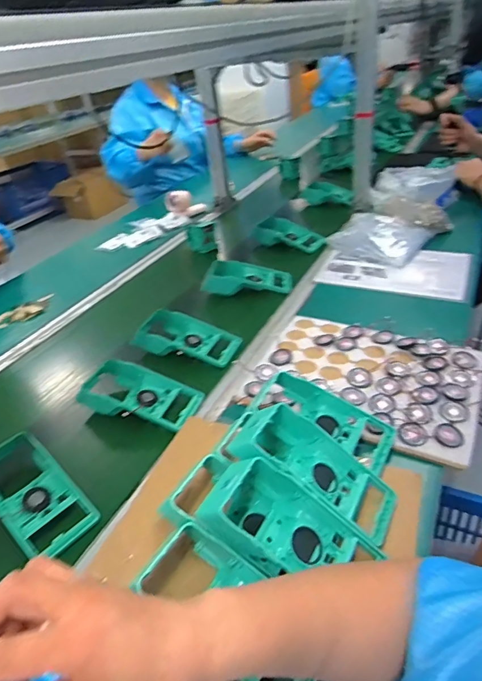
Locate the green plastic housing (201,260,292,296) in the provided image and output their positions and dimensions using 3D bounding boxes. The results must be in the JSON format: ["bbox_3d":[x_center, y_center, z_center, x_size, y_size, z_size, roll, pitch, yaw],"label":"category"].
[{"bbox_3d":[0.018,-0.130,0.973,0.184,0.065,0.101,4,36,15],"label":"green plastic housing"}]

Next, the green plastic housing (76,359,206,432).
[{"bbox_3d":[-0.160,0.081,0.688,0.191,0.047,0.090,7,37,19],"label":"green plastic housing"}]

